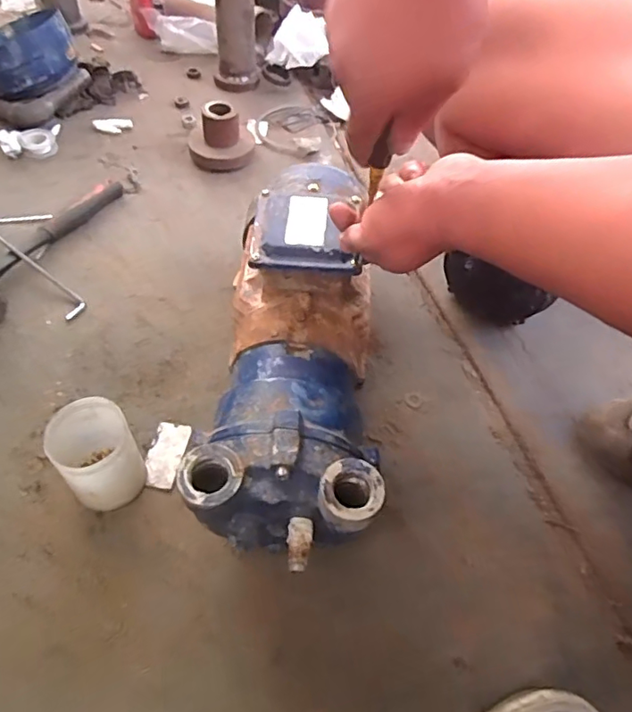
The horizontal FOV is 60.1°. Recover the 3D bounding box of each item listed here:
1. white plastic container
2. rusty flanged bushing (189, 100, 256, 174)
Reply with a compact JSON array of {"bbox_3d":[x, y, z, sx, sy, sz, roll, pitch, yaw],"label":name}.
[{"bbox_3d":[-0.216,0.100,0.544,0.072,0.094,0.077,1,52,-1],"label":"white plastic container"},{"bbox_3d":[-0.162,-0.378,0.937,0.110,0.083,0.096,-1,53,-7],"label":"rusty flanged bushing"}]

